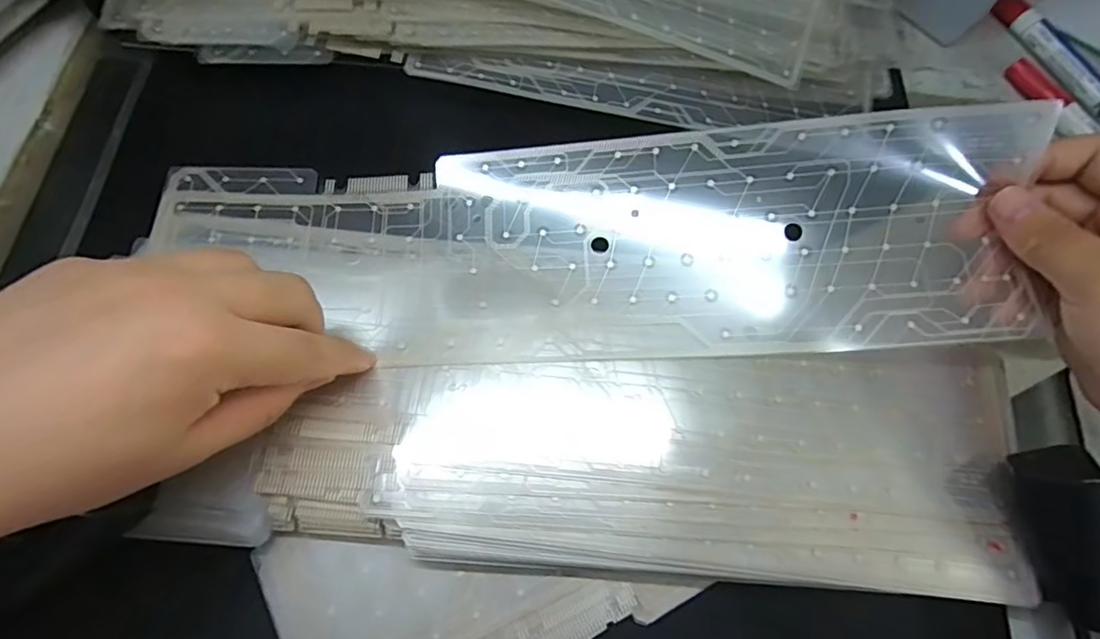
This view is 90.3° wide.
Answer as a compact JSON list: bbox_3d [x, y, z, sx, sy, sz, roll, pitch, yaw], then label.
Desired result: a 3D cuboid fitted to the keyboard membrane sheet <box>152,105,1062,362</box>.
[{"bbox_3d":[0.011,-0.041,0.260,0.394,0.048,0.109,-2,68,4],"label":"keyboard membrane sheet"}]

